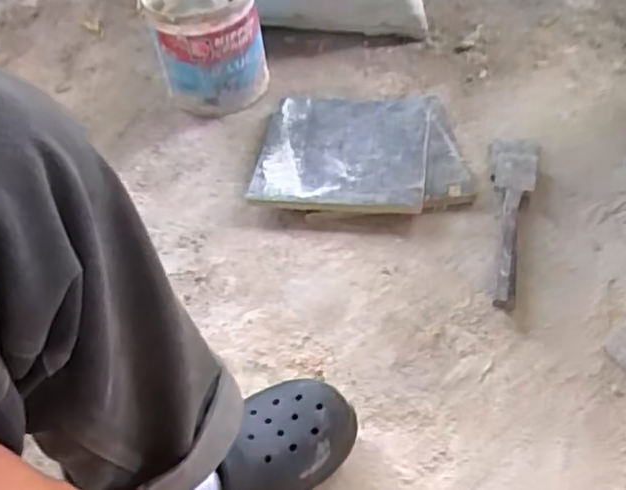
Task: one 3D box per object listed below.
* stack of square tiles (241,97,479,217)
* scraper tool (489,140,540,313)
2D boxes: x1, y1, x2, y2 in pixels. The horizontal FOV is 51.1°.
[{"bbox_3d":[0.069,-0.145,1.015,0.323,0.033,0.276,-3,49,1],"label":"stack of square tiles"},{"bbox_3d":[0.266,-0.040,0.906,0.066,0.035,0.306,11,51,13],"label":"scraper tool"}]

